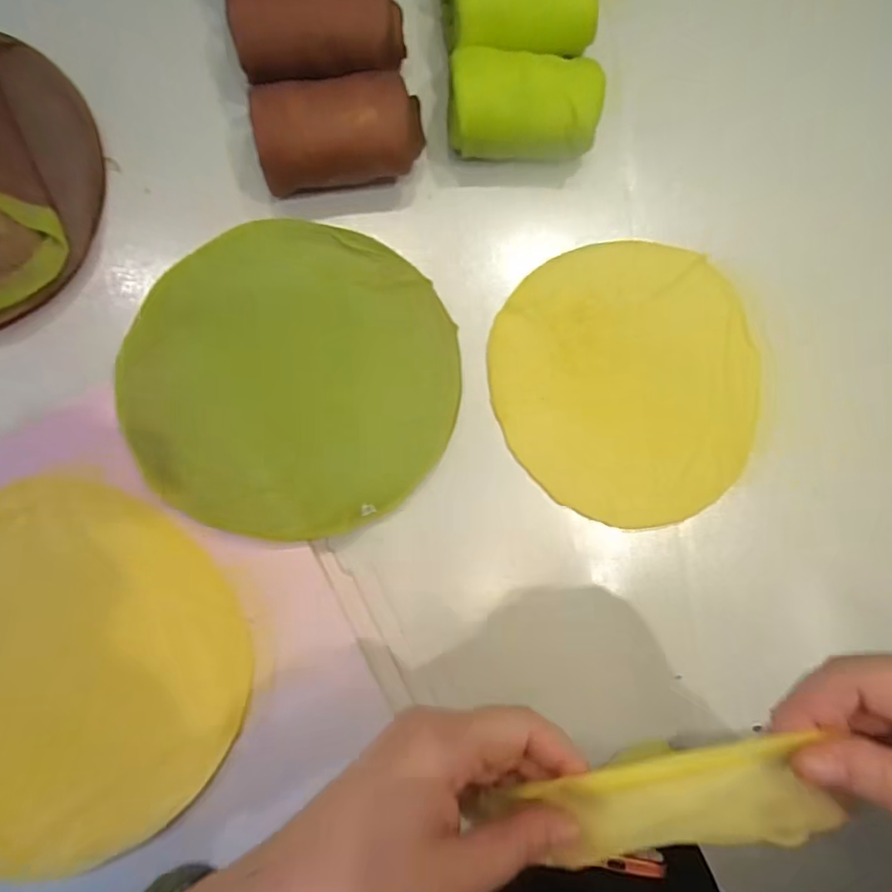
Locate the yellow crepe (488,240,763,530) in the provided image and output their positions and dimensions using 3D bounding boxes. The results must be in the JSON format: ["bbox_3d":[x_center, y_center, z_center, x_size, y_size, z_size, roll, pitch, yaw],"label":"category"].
[{"bbox_3d":[0.131,-0.044,0.392,0.187,0.006,0.195,0,87,-6],"label":"yellow crepe"}]

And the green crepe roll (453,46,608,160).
[{"bbox_3d":[0.052,-0.229,0.374,0.100,0.056,0.059,-4,86,-5],"label":"green crepe roll"}]

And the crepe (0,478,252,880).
[{"bbox_3d":[-0.221,0.126,0.315,0.196,0.010,0.204,1,84,-7],"label":"crepe"}]

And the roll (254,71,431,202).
[{"bbox_3d":[-0.070,-0.204,0.364,0.111,0.052,0.060,-18,87,-6],"label":"roll"}]

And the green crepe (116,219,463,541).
[{"bbox_3d":[-0.094,-0.046,0.357,0.199,0.018,0.200,2,82,-14],"label":"green crepe"}]

